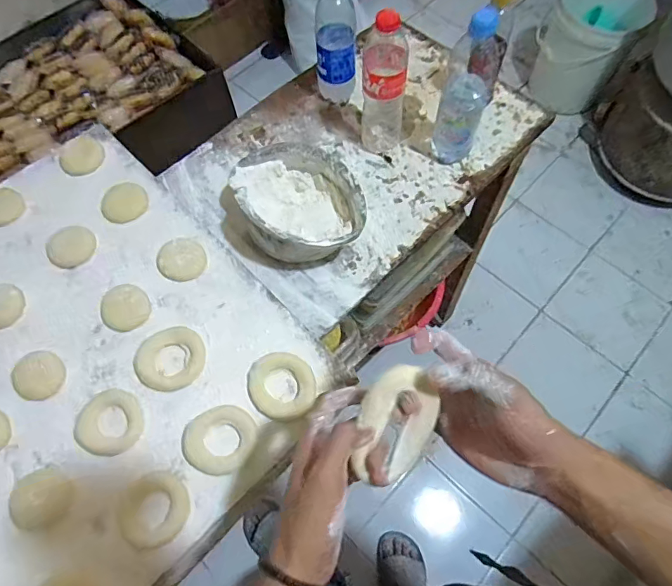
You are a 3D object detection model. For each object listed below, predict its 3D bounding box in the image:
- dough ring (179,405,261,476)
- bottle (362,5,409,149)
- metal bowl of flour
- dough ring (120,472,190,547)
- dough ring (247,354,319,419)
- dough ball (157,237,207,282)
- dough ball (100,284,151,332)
[{"bbox_3d":[-0.131,0.166,0.540,0.084,0.011,0.072,-11,66,-5],"label":"dough ring"},{"bbox_3d":[0.073,-0.305,0.720,0.065,0.220,0.073,9,66,4],"label":"bottle"},{"bbox_3d":[-0.055,-0.131,0.687,0.156,0.085,0.199,-23,67,-10],"label":"metal bowl of flour"},{"bbox_3d":[-0.198,0.234,0.519,0.075,0.009,0.073,0,65,0],"label":"dough ring"},{"bbox_3d":[-0.063,0.110,0.565,0.082,0.015,0.073,39,71,16],"label":"dough ring"},{"bbox_3d":[-0.204,-0.045,0.634,0.060,0.016,0.060,0,65,0],"label":"dough ball"},{"bbox_3d":[-0.267,0.019,0.600,0.059,0.024,0.052,-20,67,-9],"label":"dough ball"}]

